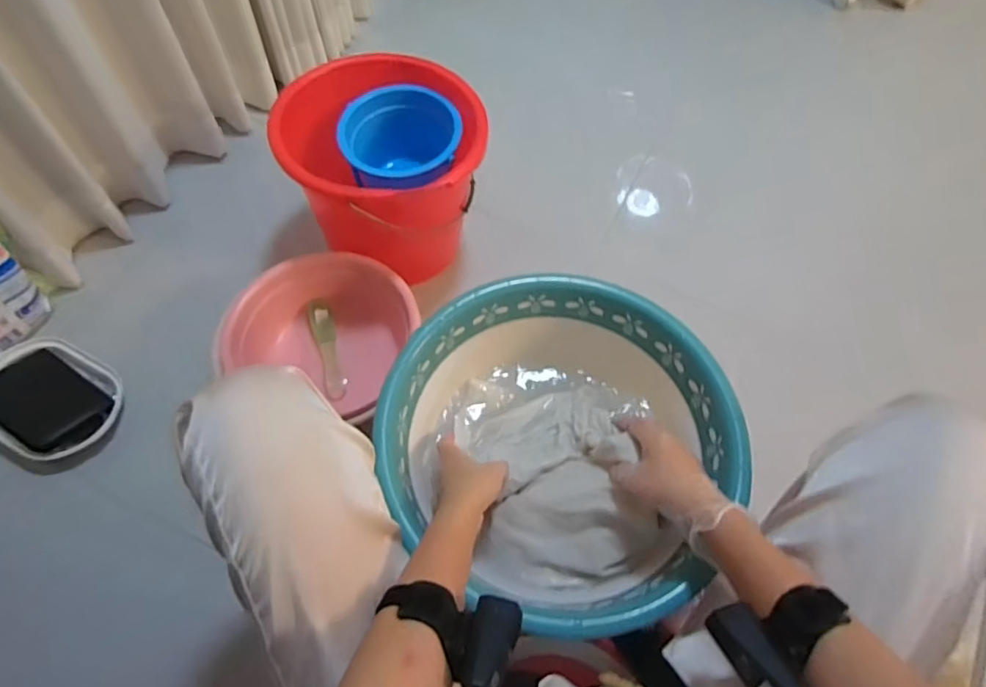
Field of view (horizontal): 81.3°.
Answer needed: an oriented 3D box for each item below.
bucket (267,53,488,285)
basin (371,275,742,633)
[{"bbox_3d":[-0.183,-0.284,1.024,0.331,0.284,0.299,-22,64,-15],"label":"bucket"},{"bbox_3d":[0.069,0.107,0.639,0.344,0.140,0.341,1,61,-2],"label":"basin"}]

